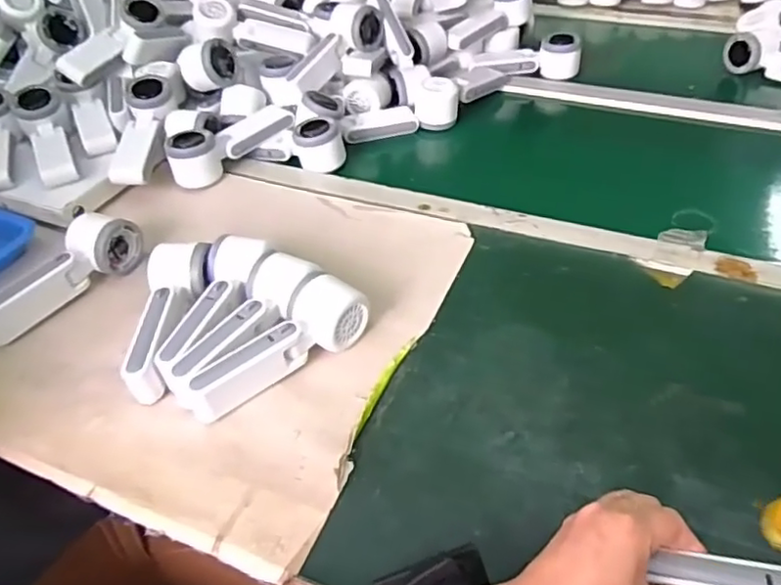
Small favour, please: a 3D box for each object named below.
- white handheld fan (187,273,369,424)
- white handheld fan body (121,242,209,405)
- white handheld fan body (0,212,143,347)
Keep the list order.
[{"bbox_3d":[-0.095,0.044,0.521,0.164,0.054,0.051,-26,47,-24],"label":"white handheld fan"},{"bbox_3d":[-0.197,0.024,0.551,0.056,0.057,0.155,-2,42,1],"label":"white handheld fan body"},{"bbox_3d":[-0.326,-0.018,0.606,0.047,0.055,0.171,22,47,26],"label":"white handheld fan body"}]

